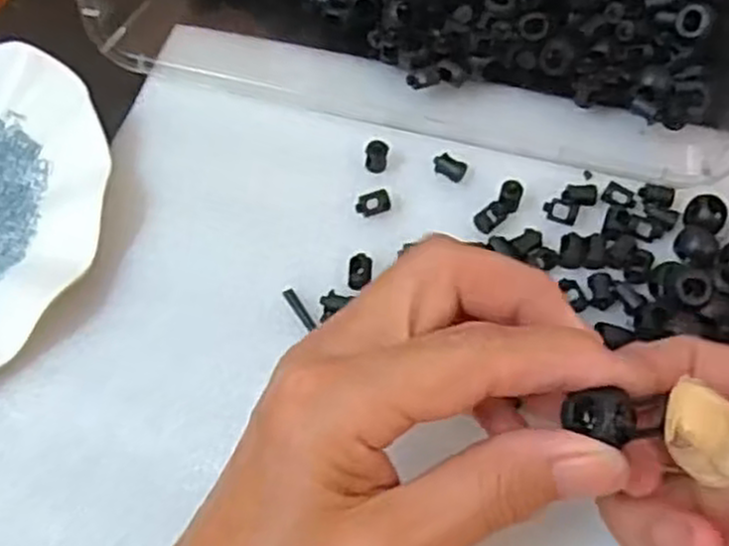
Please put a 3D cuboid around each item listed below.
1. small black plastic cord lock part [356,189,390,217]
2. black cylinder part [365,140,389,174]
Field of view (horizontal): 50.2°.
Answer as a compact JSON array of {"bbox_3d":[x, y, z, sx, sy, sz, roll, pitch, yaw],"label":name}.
[{"bbox_3d":[0.004,-0.029,0.335,0.015,0.009,0.008,-11,64,-6],"label":"small black plastic cord lock part"},{"bbox_3d":[0.006,-0.052,0.345,0.009,0.012,0.009,7,63,3],"label":"black cylinder part"}]

